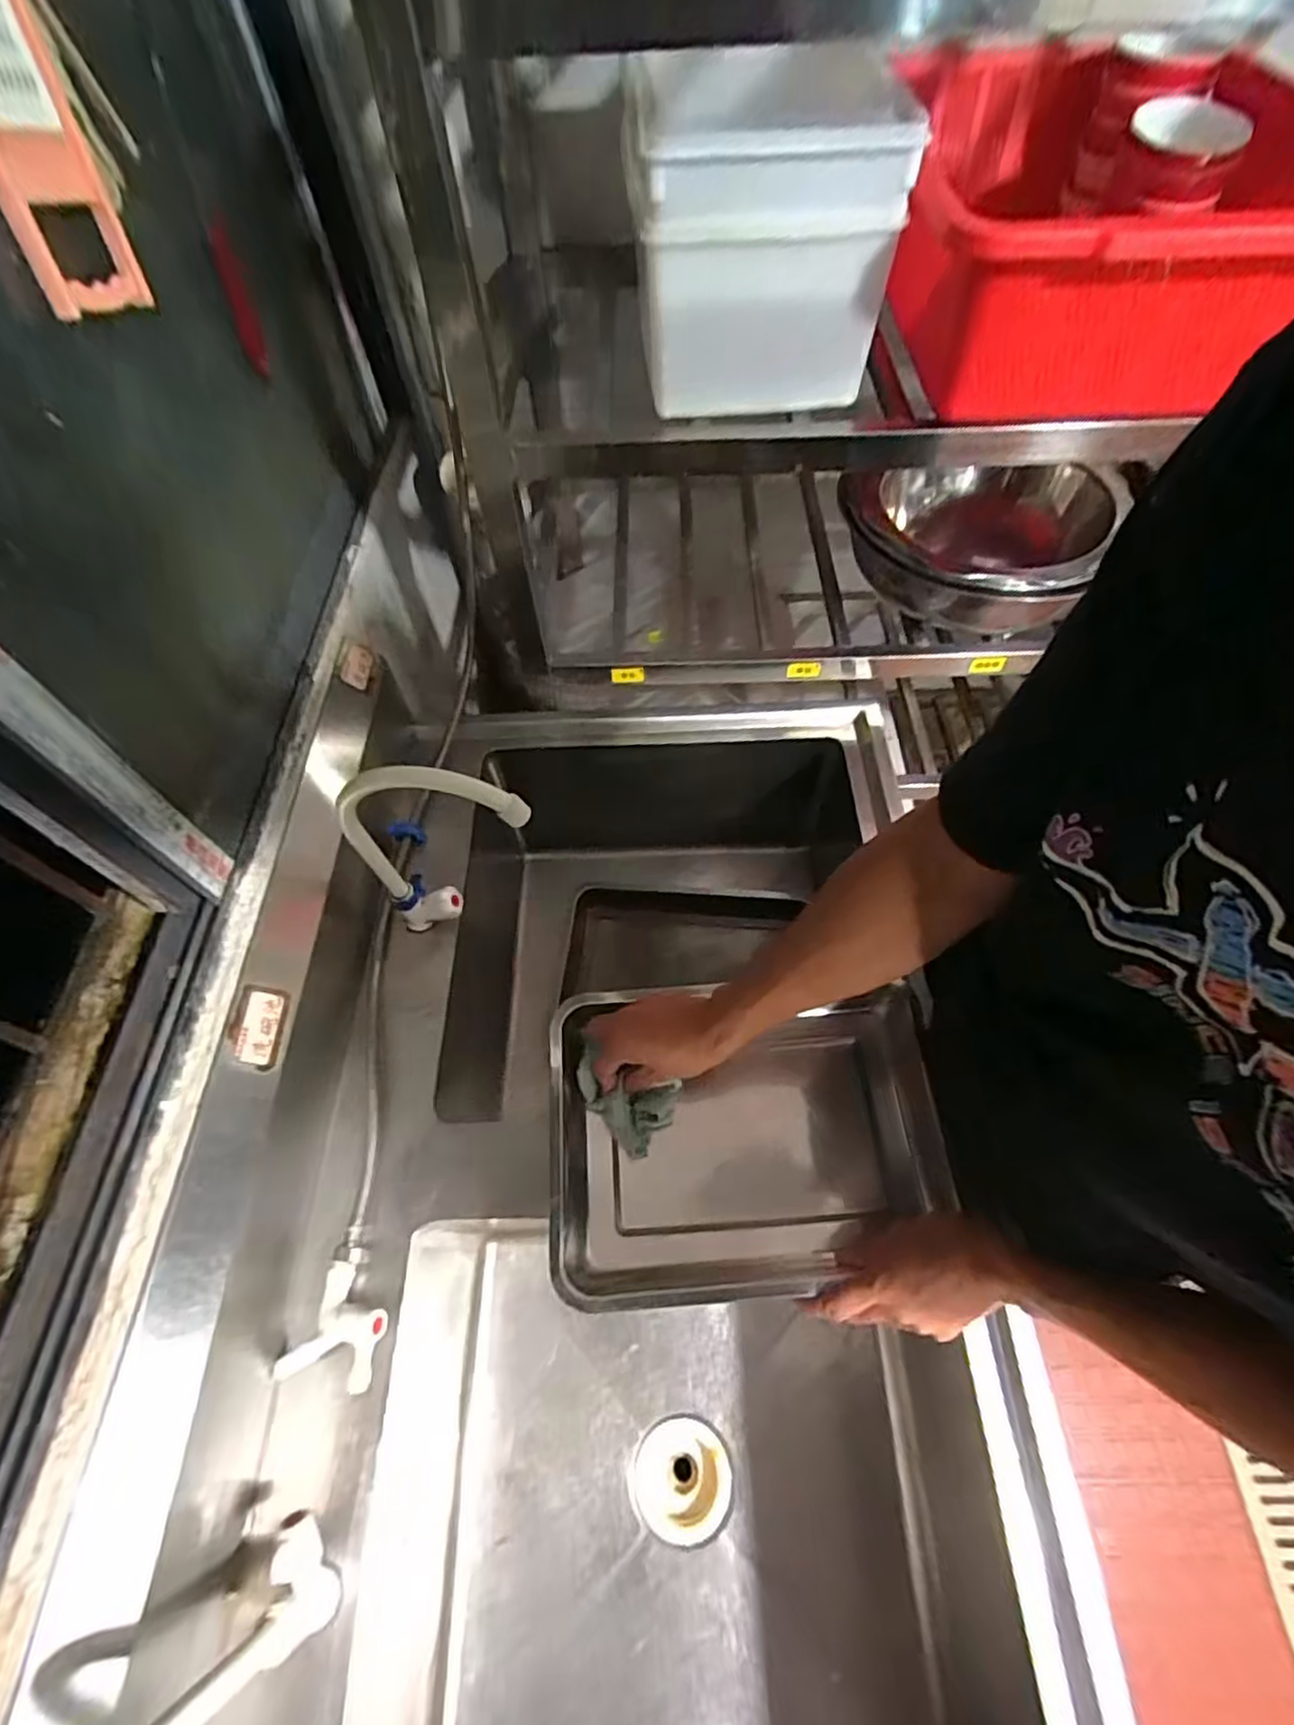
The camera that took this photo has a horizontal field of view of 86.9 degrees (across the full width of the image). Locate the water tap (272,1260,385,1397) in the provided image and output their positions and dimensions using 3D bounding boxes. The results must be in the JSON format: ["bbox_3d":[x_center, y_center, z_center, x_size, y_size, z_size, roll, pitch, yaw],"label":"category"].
[{"bbox_3d":[-0.271,0.407,0.606,0.090,0.044,0.088,4,59,5],"label":"water tap"}]

